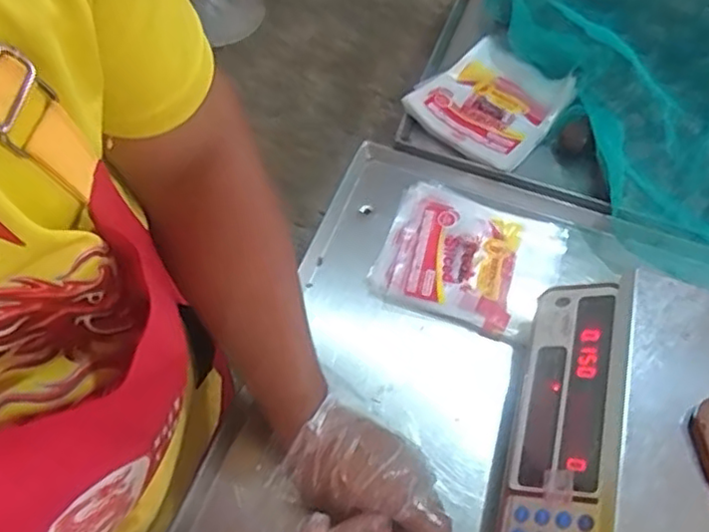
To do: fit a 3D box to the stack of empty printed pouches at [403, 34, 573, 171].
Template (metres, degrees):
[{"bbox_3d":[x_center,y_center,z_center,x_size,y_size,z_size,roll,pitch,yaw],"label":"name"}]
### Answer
[{"bbox_3d":[0.178,-0.210,0.835,0.156,0.022,0.186,41,65,18],"label":"stack of empty printed pouches"}]

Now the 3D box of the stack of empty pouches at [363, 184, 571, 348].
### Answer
[{"bbox_3d":[0.123,-0.004,0.728,0.184,0.021,0.164,22,60,11],"label":"stack of empty pouches"}]

